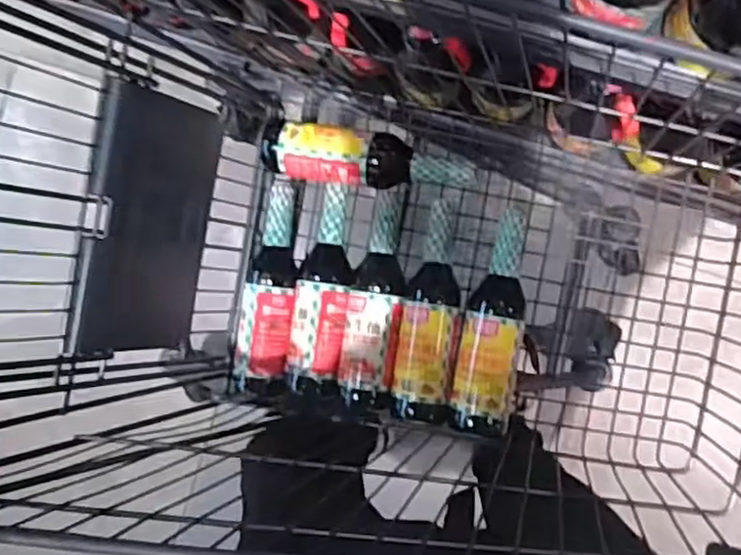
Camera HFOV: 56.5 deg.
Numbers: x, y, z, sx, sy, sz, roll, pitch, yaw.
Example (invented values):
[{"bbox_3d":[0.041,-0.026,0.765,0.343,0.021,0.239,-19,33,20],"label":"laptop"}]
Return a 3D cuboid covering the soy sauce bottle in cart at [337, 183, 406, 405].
[{"bbox_3d":[0.007,0.025,0.815,0.064,0.059,0.254,7,92,7],"label":"soy sauce bottle in cart"}]

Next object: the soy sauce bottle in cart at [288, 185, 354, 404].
[{"bbox_3d":[-0.057,0.018,0.835,0.066,0.061,0.253,6,92,7],"label":"soy sauce bottle in cart"}]

